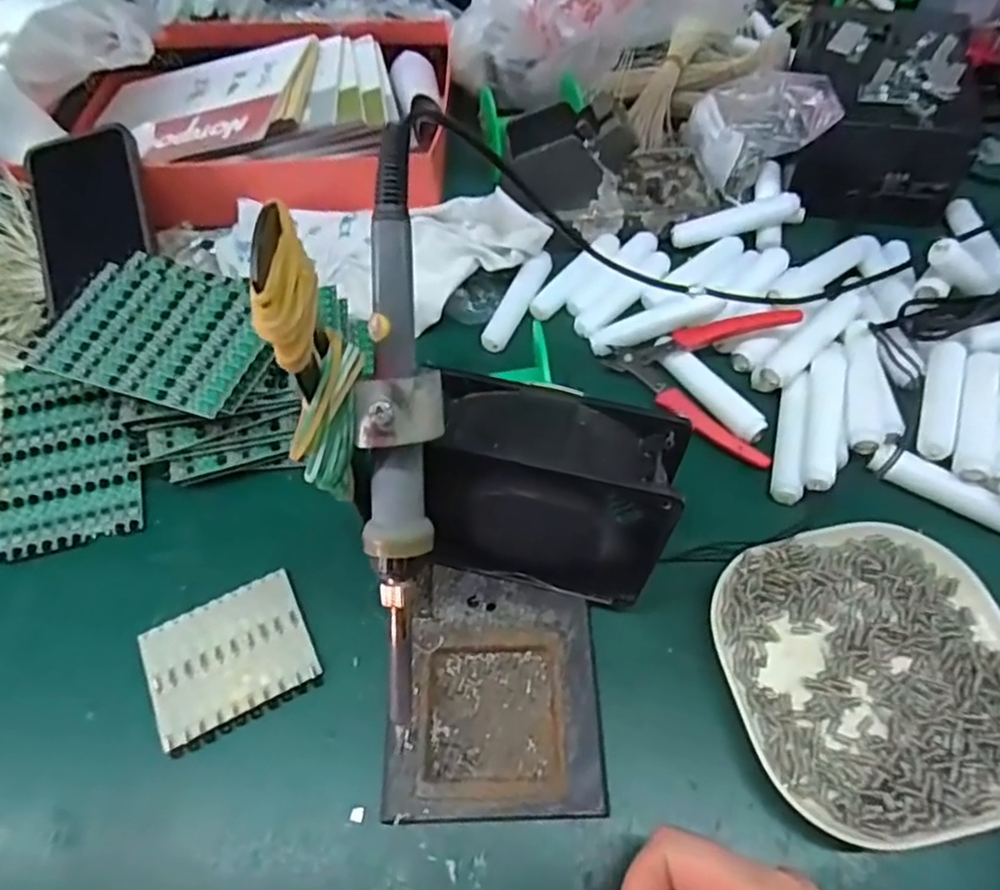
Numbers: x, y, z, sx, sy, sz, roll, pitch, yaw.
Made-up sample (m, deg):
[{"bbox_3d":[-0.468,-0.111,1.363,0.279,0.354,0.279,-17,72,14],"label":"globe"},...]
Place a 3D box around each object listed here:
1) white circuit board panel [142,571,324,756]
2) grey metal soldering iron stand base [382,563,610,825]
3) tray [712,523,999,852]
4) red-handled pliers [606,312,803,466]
[{"bbox_3d":[-0.139,0.109,0.343,0.078,0.007,0.066,-26,63,-10],"label":"white circuit board panel"},{"bbox_3d":[-0.002,0.117,0.326,0.100,0.010,0.115,-4,61,1],"label":"grey metal soldering iron stand base"},{"bbox_3d":[0.182,0.107,0.323,0.138,0.019,0.138,-13,61,-3],"label":"tray"},{"bbox_3d":[0.123,-0.046,0.423,0.108,0.008,0.099,13,77,19],"label":"red-handled pliers"}]

